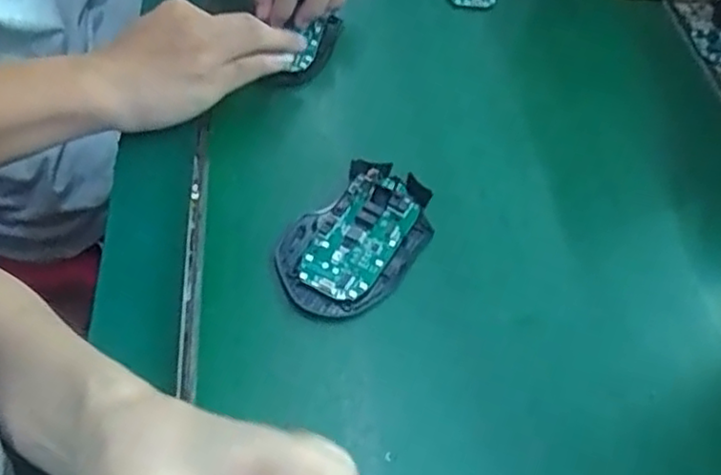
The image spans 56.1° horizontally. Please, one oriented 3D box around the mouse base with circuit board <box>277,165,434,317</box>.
[{"bbox_3d":[-0.002,-0.001,0.420,0.073,0.019,0.111,31,57,19],"label":"mouse base with circuit board"}]

